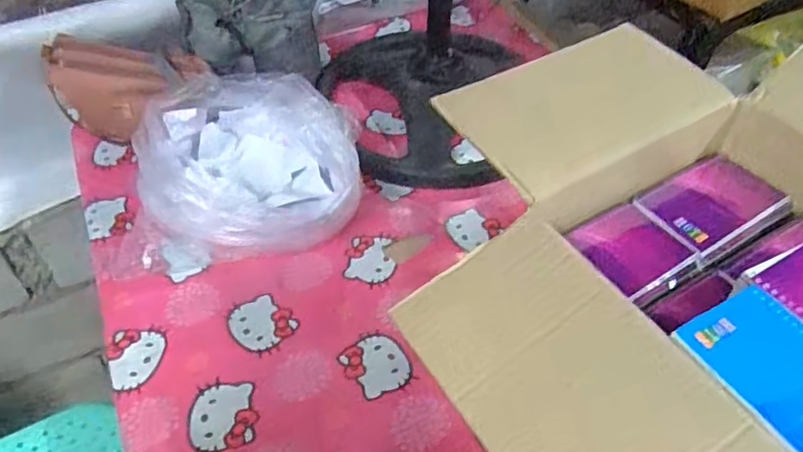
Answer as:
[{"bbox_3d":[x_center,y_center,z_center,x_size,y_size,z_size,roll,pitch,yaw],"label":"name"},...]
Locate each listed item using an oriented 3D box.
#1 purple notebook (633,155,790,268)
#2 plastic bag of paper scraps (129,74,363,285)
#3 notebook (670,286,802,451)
[{"bbox_3d":[0.308,-0.021,0.606,0.163,0.028,0.088,-23,58,-28],"label":"purple notebook"},{"bbox_3d":[-0.210,-0.075,0.845,0.298,0.160,0.221,-9,48,-9],"label":"plastic bag of paper scraps"},{"bbox_3d":[0.250,0.100,0.393,0.088,0.009,0.130,-22,51,-20],"label":"notebook"}]

